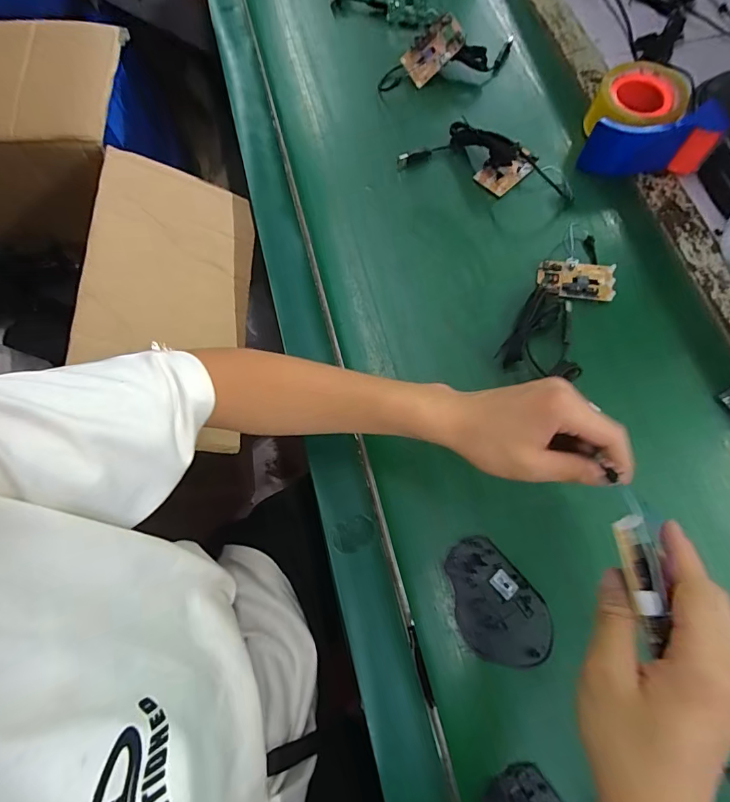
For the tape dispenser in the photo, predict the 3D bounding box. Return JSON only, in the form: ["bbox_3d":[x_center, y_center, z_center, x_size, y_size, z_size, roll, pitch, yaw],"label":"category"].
[{"bbox_3d":[0.333,-0.344,0.515,0.148,0.065,0.130,-4,71,0],"label":"tape dispenser"}]

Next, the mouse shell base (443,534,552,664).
[{"bbox_3d":[0.116,0.175,0.372,0.071,0.014,0.106,-16,71,-5],"label":"mouse shell base"}]

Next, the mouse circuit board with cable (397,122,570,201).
[{"bbox_3d":[0.152,-0.299,0.525,0.205,0.029,0.069,20,72,7],"label":"mouse circuit board with cable"}]

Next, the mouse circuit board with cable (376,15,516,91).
[{"bbox_3d":[0.117,-0.480,0.588,0.202,0.052,0.067,-15,71,-5],"label":"mouse circuit board with cable"}]

